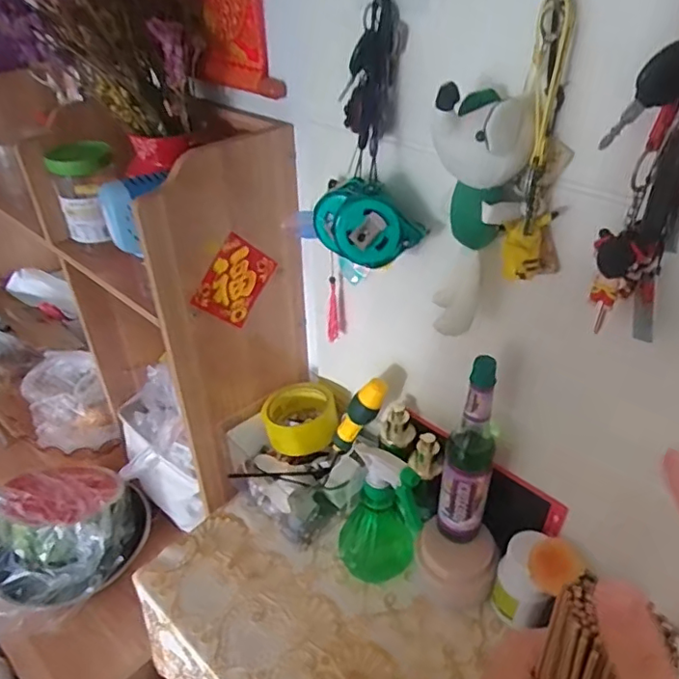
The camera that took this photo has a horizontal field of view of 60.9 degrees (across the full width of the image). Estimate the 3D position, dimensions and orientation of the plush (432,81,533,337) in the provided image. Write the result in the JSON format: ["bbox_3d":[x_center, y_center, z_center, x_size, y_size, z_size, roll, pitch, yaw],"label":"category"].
[{"bbox_3d":[0.109,-0.098,0.469,0.068,0.197,0.047,5,37,8],"label":"plush"}]

